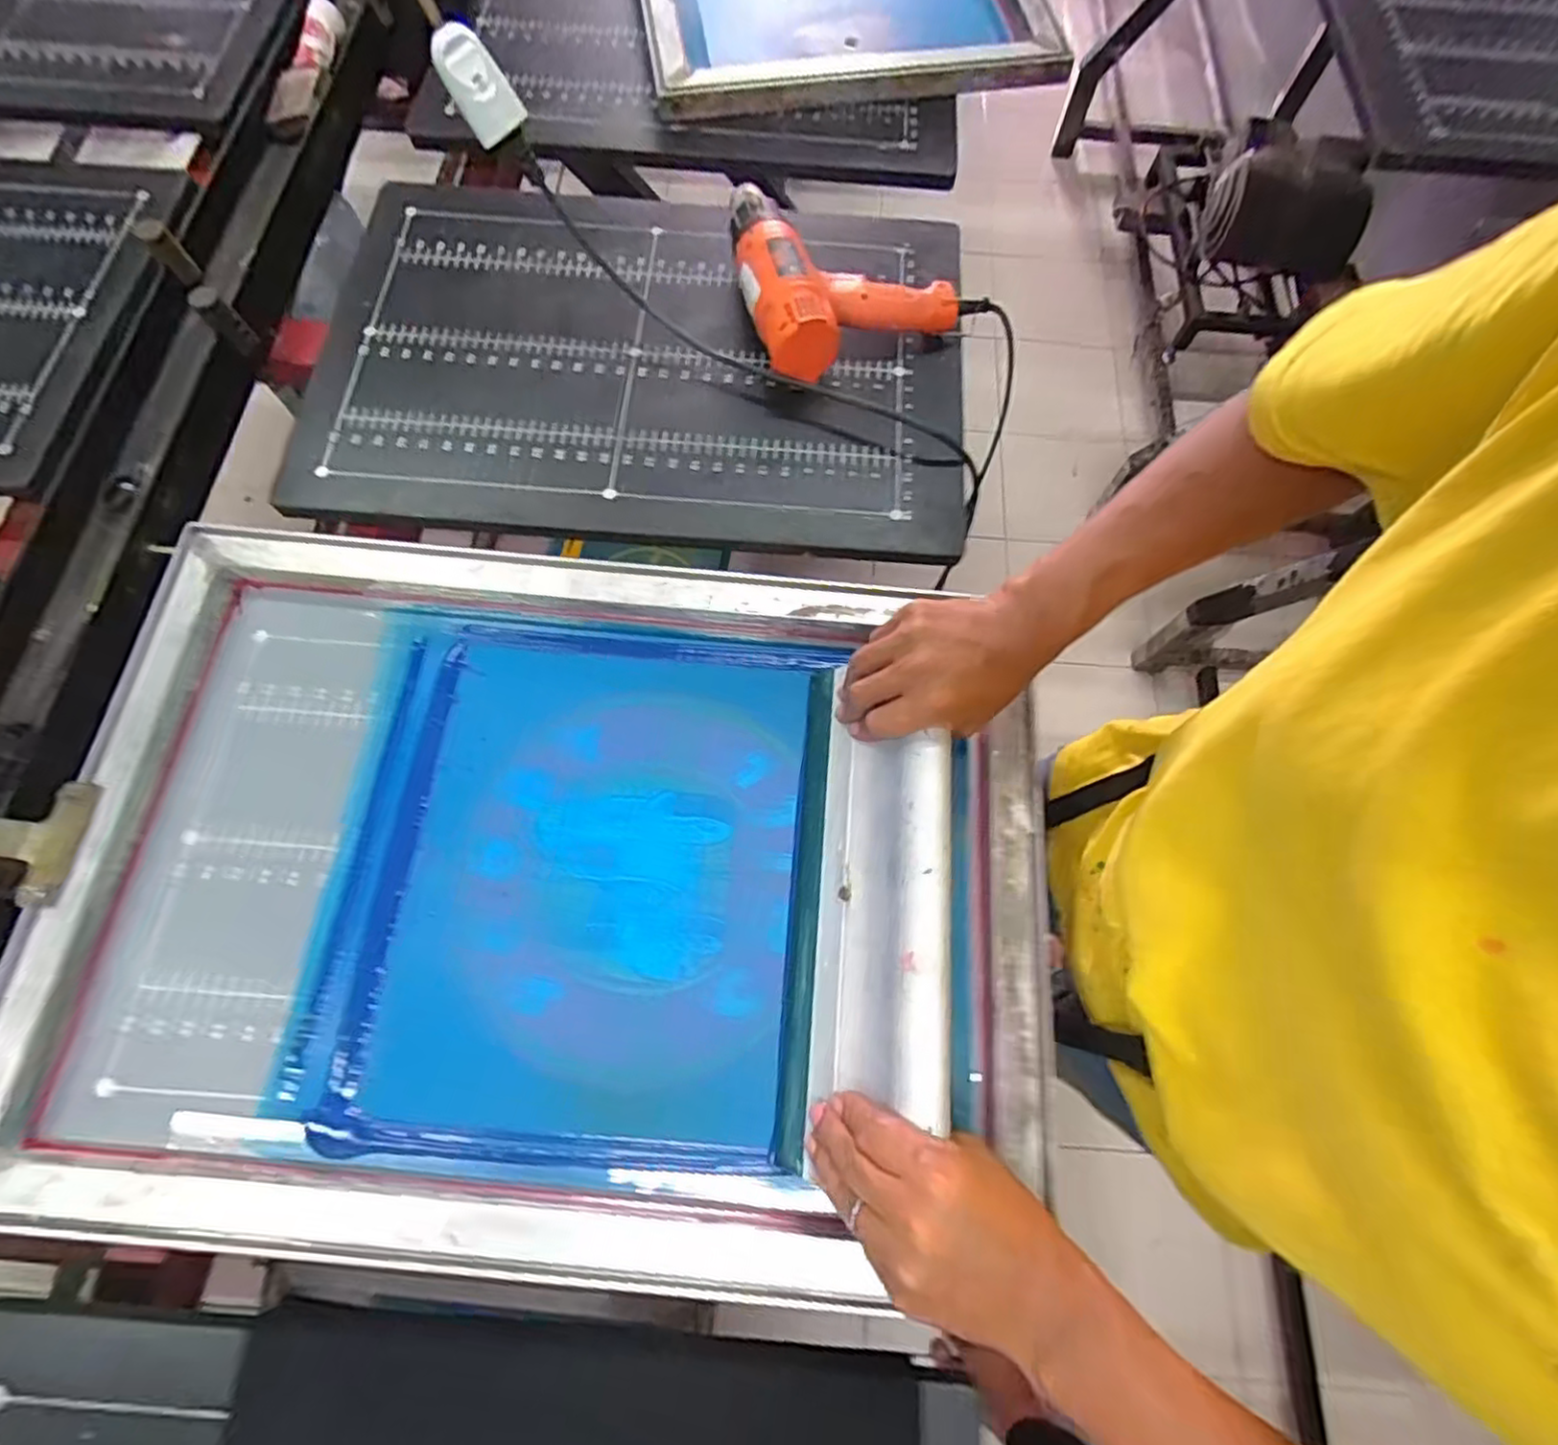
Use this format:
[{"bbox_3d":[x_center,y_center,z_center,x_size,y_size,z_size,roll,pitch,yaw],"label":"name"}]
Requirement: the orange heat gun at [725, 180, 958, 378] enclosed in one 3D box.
[{"bbox_3d":[0.048,-0.425,0.637,0.189,0.070,0.202,-22,72,-8],"label":"orange heat gun"}]

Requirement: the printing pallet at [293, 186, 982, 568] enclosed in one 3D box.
[{"bbox_3d":[-0.131,-0.351,0.642,0.598,0.034,0.403,4,71,1],"label":"printing pallet"}]

